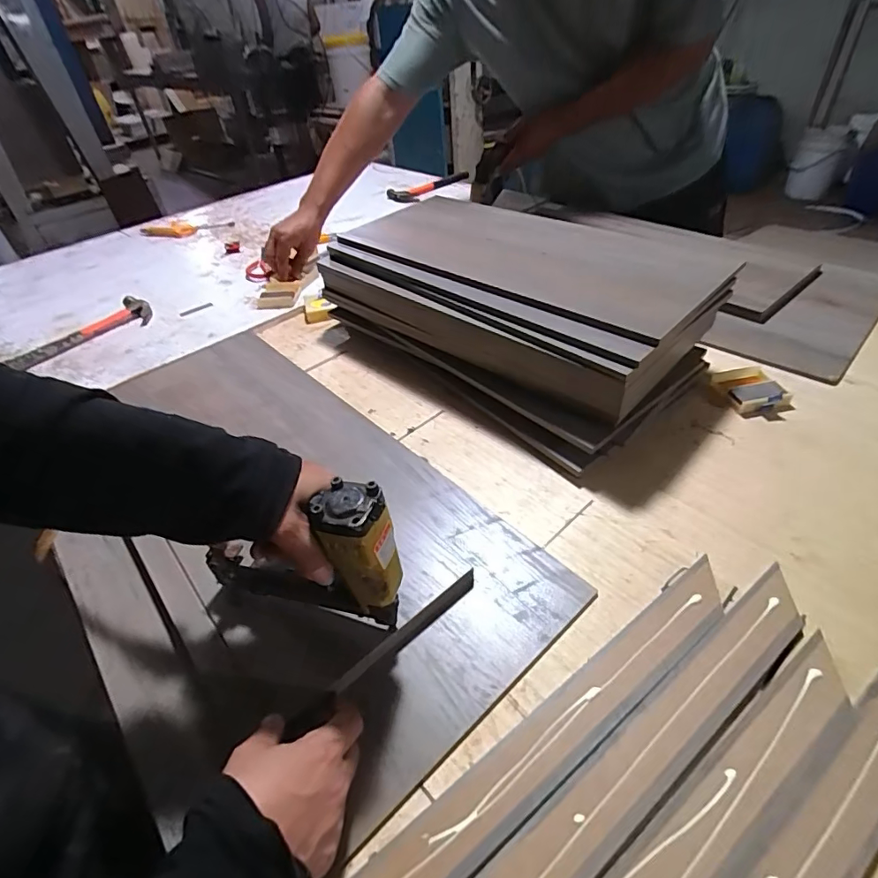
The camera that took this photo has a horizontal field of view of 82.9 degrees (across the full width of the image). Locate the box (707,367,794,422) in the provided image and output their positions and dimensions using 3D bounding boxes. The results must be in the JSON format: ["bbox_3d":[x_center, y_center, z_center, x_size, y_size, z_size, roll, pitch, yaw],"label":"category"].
[{"bbox_3d":[0.405,-0.061,0.640,0.069,0.023,0.089,-9,42,-4],"label":"box"}]

